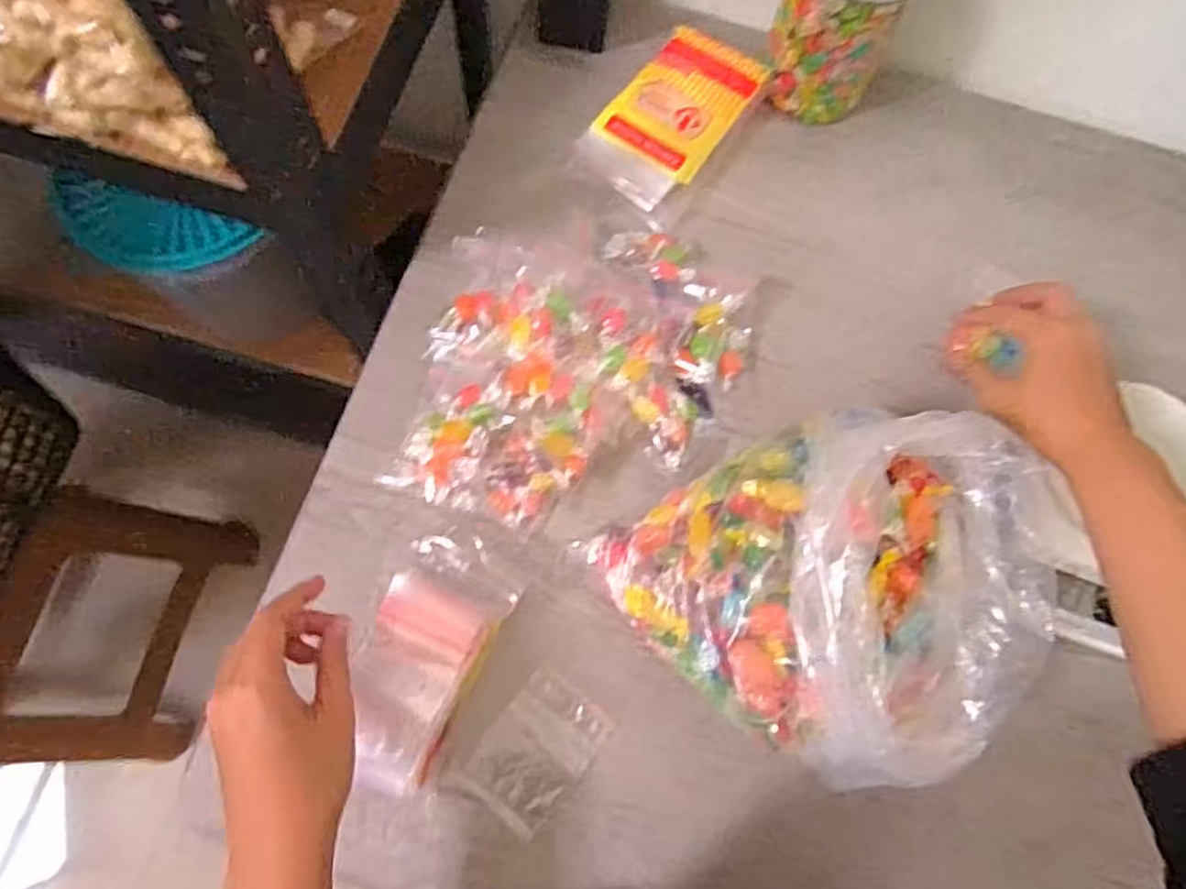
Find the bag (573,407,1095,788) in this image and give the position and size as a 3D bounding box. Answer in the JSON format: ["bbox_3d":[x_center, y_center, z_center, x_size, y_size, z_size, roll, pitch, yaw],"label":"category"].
[{"bbox_3d":[0.123,0.081,0.383,0.228,0.159,0.176,-5,74,-5],"label":"bag"}]

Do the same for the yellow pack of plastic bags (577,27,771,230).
[{"bbox_3d":[0.060,-0.252,0.544,0.088,0.018,0.151,34,74,9],"label":"yellow pack of plastic bags"}]

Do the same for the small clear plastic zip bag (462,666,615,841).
[{"bbox_3d":[-0.033,0.184,0.425,0.057,0.005,0.080,35,74,9],"label":"small clear plastic zip bag"}]

